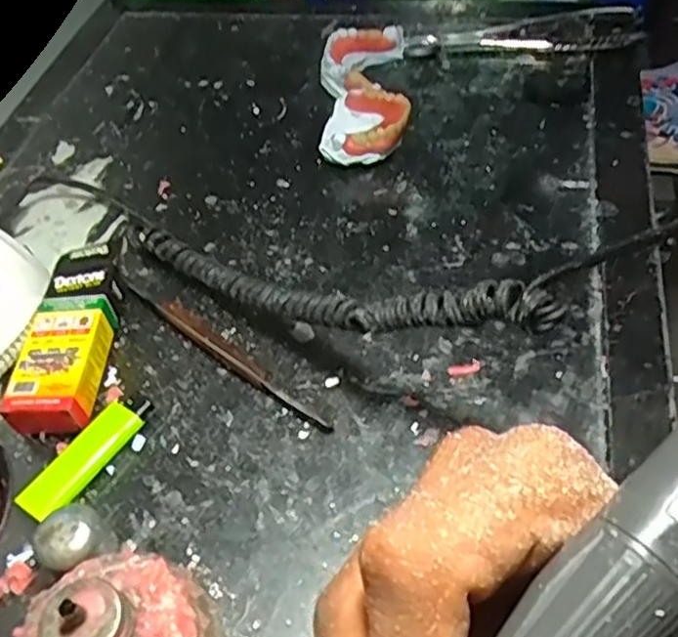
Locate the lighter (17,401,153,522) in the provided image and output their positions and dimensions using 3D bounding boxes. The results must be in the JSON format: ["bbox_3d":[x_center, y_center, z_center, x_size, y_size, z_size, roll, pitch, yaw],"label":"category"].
[{"bbox_3d":[-0.128,0.070,0.356,0.023,0.010,0.072,27,58,25],"label":"lighter"}]

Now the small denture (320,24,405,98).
[{"bbox_3d":[0.017,-0.201,0.552,0.054,0.034,0.076,17,54,18],"label":"small denture"}]

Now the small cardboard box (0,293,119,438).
[{"bbox_3d":[-0.152,0.026,0.389,0.041,0.026,0.078,-1,50,4],"label":"small cardboard box"}]

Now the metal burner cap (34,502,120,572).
[{"bbox_3d":[-0.118,0.101,0.318,0.029,0.027,0.029,-3,50,3],"label":"metal burner cap"}]

